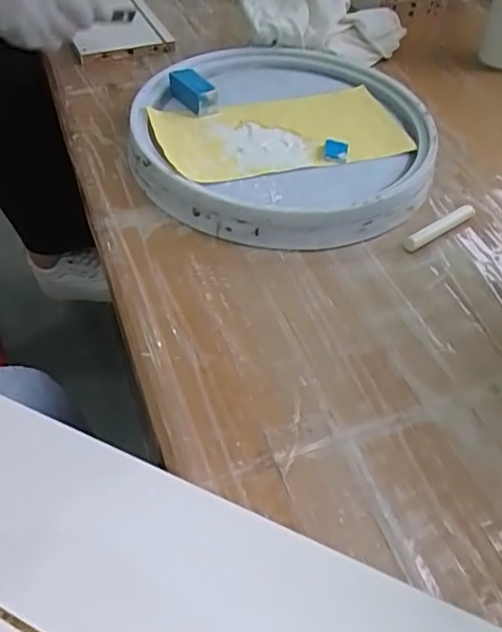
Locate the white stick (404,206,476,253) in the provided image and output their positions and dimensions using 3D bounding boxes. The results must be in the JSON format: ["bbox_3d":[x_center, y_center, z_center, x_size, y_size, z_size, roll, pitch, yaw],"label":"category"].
[{"bbox_3d":[0.172,-0.080,0.523,0.086,0.013,0.011,-25,54,-24],"label":"white stick"}]

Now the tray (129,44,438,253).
[{"bbox_3d":[0.032,-0.199,0.599,0.287,0.036,0.338,7,48,2],"label":"tray"}]

